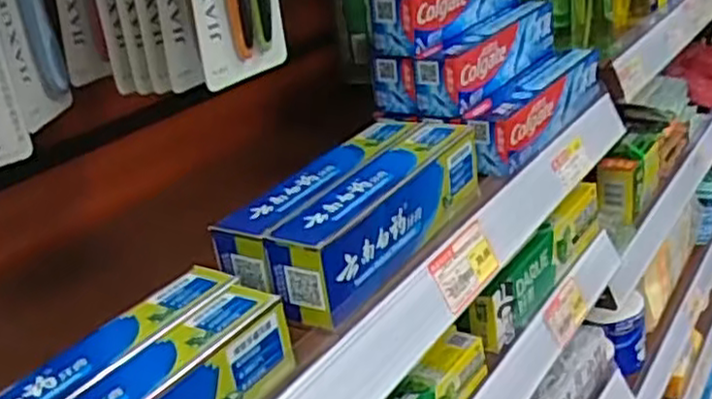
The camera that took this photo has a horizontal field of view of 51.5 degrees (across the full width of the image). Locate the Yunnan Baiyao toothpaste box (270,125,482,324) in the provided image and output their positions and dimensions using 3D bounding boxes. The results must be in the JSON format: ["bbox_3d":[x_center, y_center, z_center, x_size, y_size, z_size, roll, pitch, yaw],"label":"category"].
[{"bbox_3d":[0.021,0.005,0.472,0.046,0.048,0.195,10,30,34],"label":"Yunnan Baiyao toothpaste box"}]

